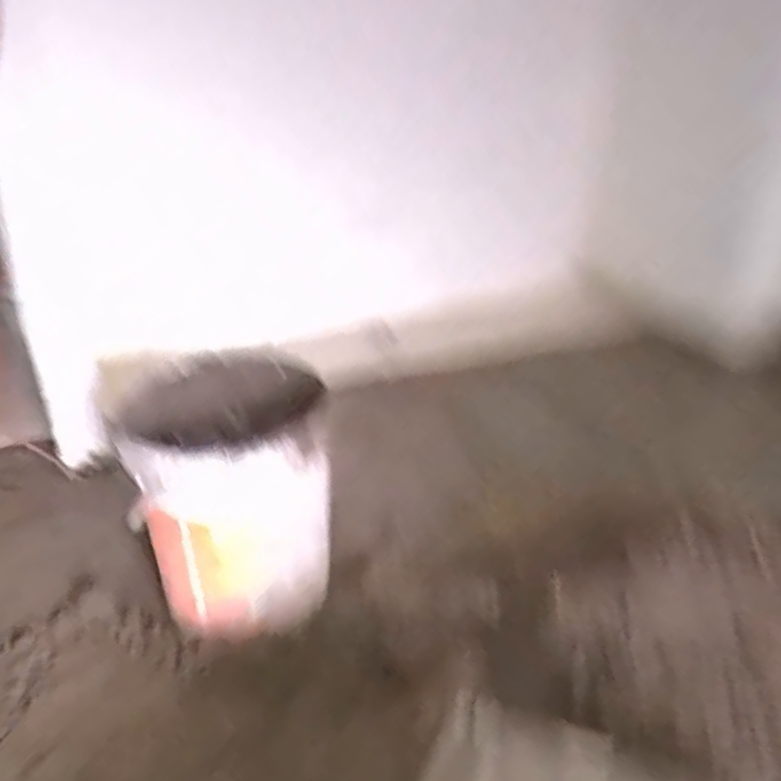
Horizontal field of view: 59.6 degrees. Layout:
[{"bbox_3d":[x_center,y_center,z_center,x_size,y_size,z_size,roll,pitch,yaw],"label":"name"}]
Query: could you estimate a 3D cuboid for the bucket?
[{"bbox_3d":[-0.247,0.166,1.055,0.298,0.352,0.282,-5,26,-10],"label":"bucket"}]

